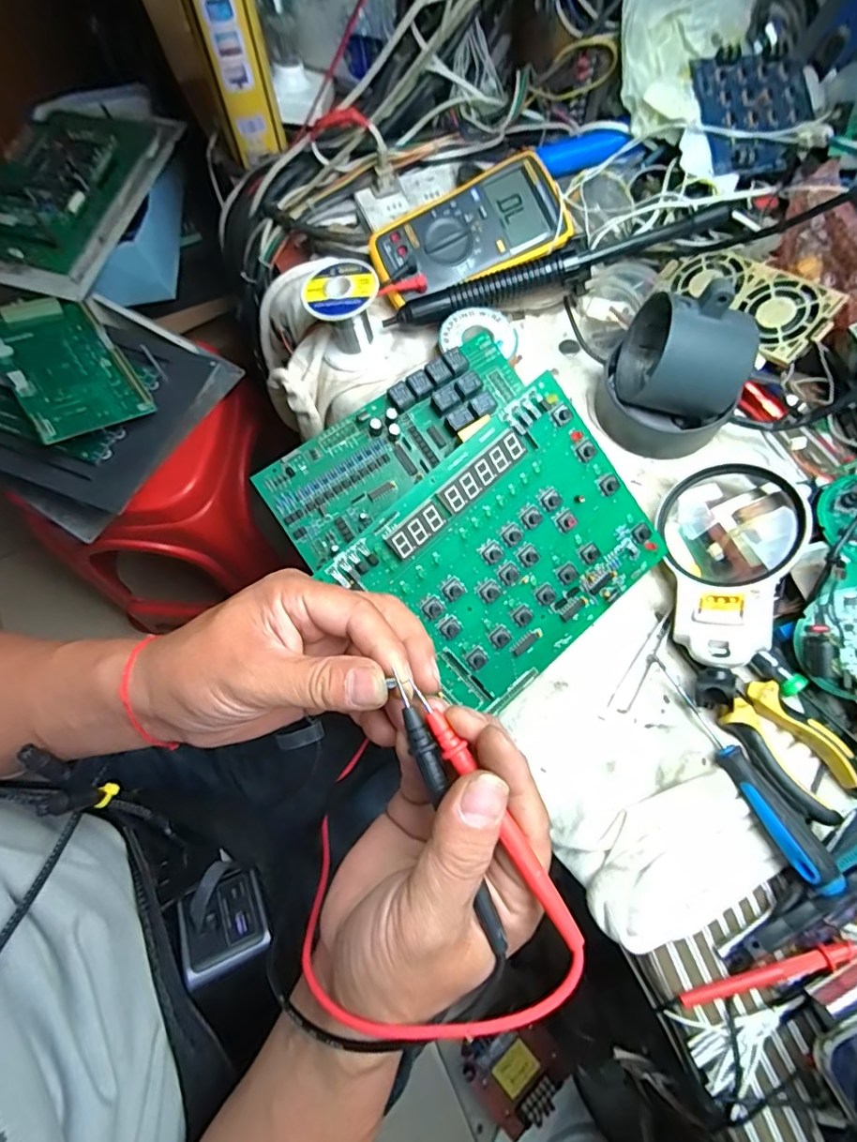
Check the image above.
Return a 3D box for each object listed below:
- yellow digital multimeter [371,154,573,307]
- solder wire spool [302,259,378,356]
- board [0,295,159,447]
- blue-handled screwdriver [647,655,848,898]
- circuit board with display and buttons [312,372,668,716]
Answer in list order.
[{"bbox_3d":[0.036,-0.312,0.511,0.177,0.034,0.090,-22,91,-1],"label":"yellow digital multimeter"},{"bbox_3d":[-0.073,-0.225,0.486,0.062,0.071,0.051,-15,70,-4],"label":"solder wire spool"},{"bbox_3d":[-0.425,-0.243,0.634,0.121,0.015,0.215,-31,77,-27],"label":"board"},{"bbox_3d":[0.203,0.125,0.355,0.020,0.021,0.164,-27,72,-8],"label":"blue-handled screwdriver"},{"bbox_3d":[0.057,-0.009,0.365,0.181,0.009,0.155,-42,107,-4],"label":"circuit board with display and buttons"}]

